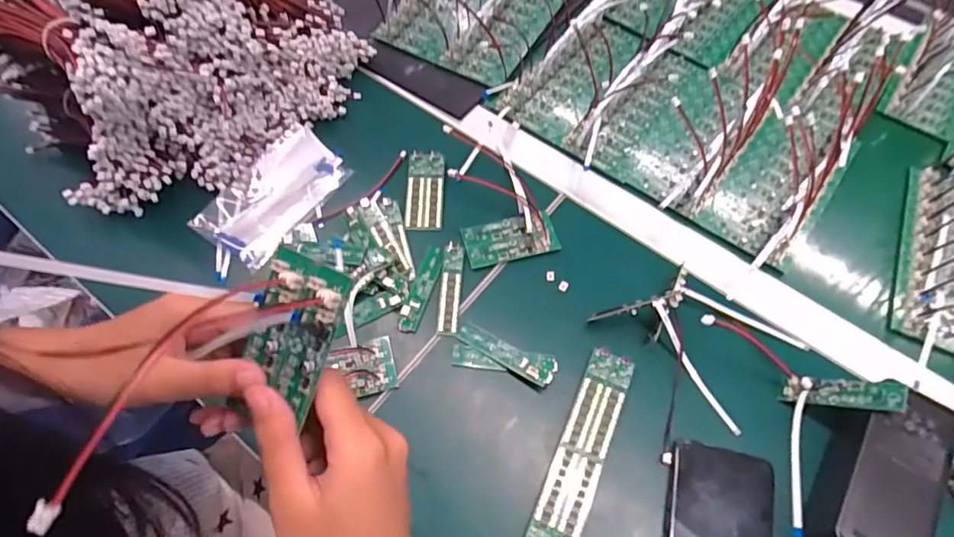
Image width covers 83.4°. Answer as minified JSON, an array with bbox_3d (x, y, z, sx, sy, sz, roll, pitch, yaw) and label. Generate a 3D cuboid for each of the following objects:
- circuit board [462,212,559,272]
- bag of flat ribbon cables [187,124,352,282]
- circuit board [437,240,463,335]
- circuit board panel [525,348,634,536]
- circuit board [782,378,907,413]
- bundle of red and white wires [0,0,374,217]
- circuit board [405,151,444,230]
[{"bbox_3d":[0.032,-0.027,0.495,0.085,0.014,0.043,-11,61,-5],"label":"circuit board"},{"bbox_3d":[-0.198,-0.065,0.516,0.076,0.009,0.156,40,77,5],"label":"bag of flat ribbon cables"},{"bbox_3d":[-0.023,0.016,0.468,0.017,0.010,0.086,2,60,3],"label":"circuit board"},{"bbox_3d":[0.078,0.140,0.401,0.035,0.006,0.169,21,63,13],"label":"circuit board panel"},{"bbox_3d":[0.268,0.092,0.398,0.080,0.010,0.023,-8,48,47],"label":"circuit board"},{"bbox_3d":[-0.266,-0.202,0.505,0.309,0.158,0.183,-37,66,-18],"label":"bundle of red and white wires"},{"bbox_3d":[-0.051,-0.075,0.518,0.035,0.010,0.085,1,74,2],"label":"circuit board"}]

